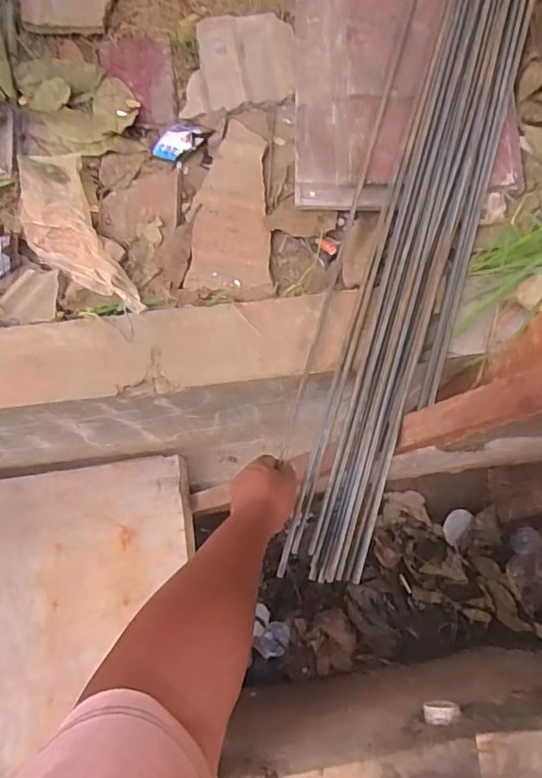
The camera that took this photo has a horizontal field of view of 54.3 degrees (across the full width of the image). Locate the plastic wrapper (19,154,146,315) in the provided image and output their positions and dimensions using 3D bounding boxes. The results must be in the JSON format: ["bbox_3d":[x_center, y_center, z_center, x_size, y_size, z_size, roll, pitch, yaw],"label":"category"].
[{"bbox_3d":[-0.289,-0.215,0.758,0.111,0.026,0.283,-24,77,-7],"label":"plastic wrapper"}]

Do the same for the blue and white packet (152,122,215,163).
[{"bbox_3d":[-0.134,-0.376,0.793,0.057,0.024,0.078,32,76,7],"label":"blue and white packet"}]

